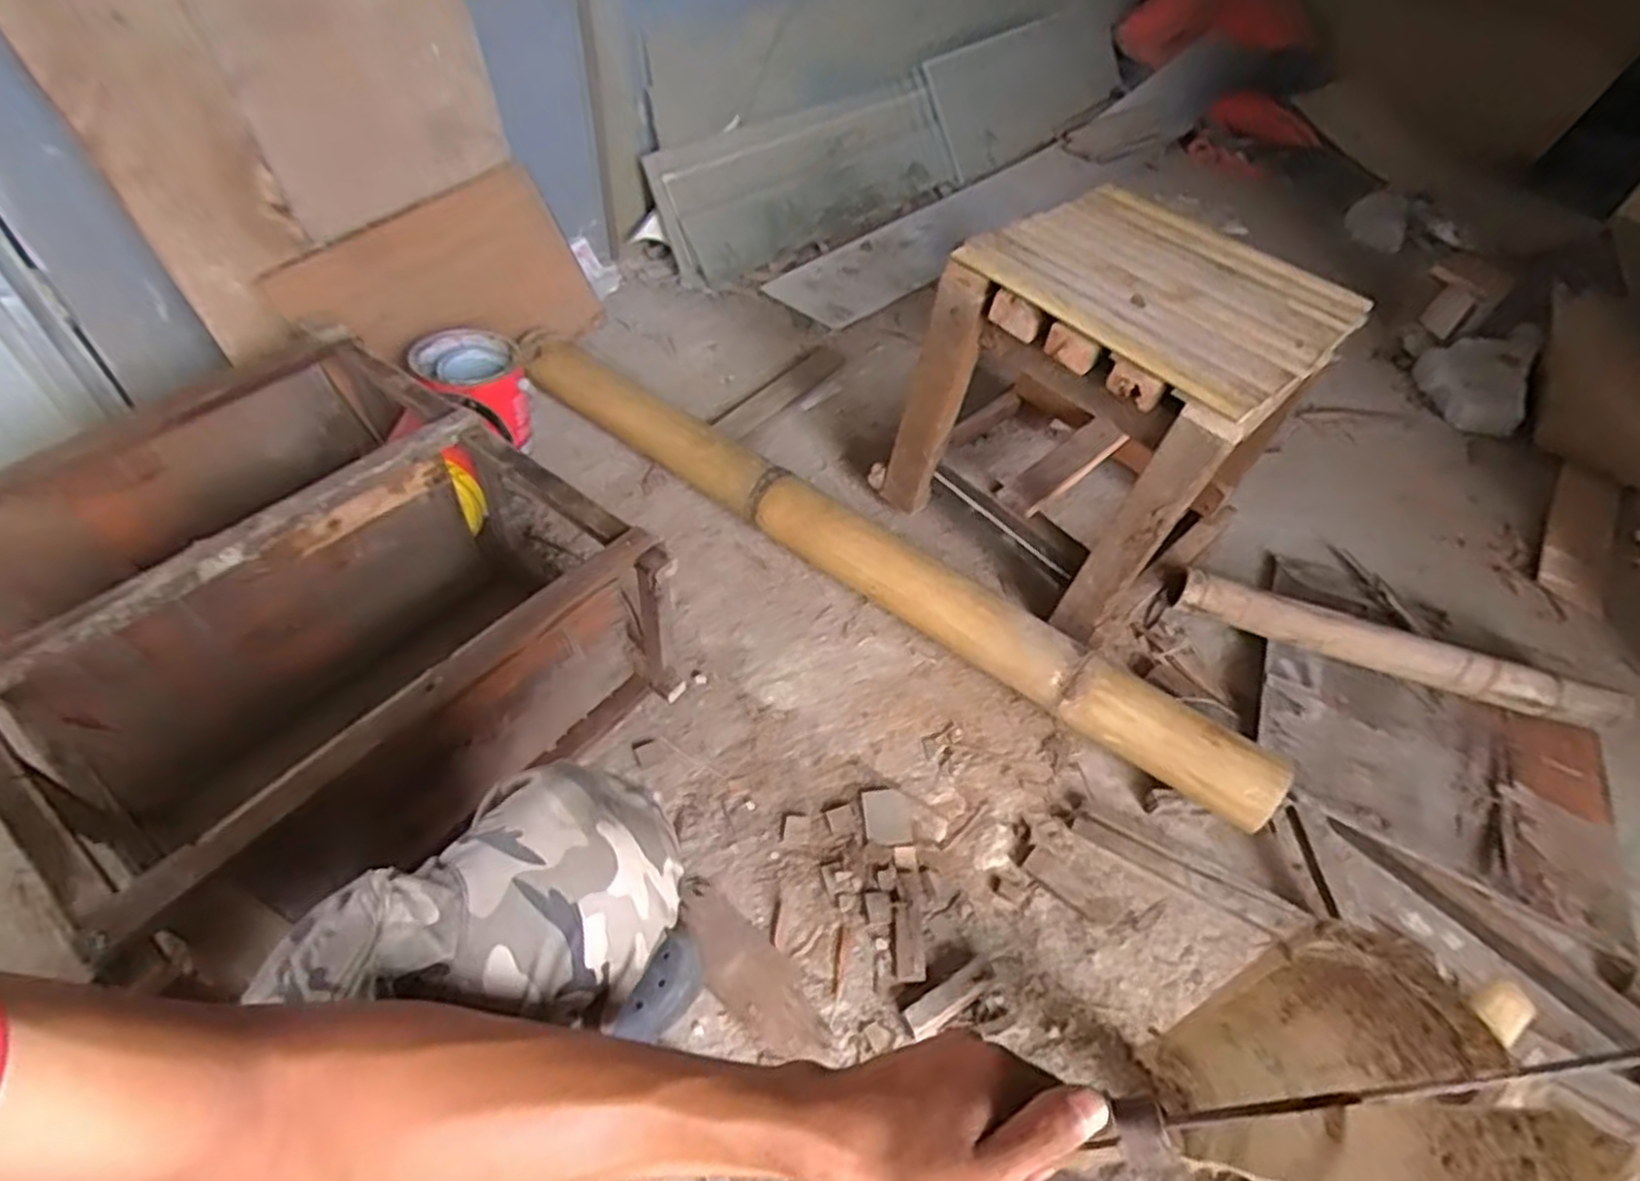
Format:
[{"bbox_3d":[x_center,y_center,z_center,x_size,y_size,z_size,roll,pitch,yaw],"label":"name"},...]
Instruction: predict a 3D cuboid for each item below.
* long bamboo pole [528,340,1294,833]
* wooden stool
[{"bbox_3d":[0.026,-0.074,1.067,1.203,0.096,0.093,31,52,20],"label":"long bamboo pole"},{"bbox_3d":[0.382,-0.251,1.061,0.379,0.383,0.417,-31,59,-30],"label":"wooden stool"}]

